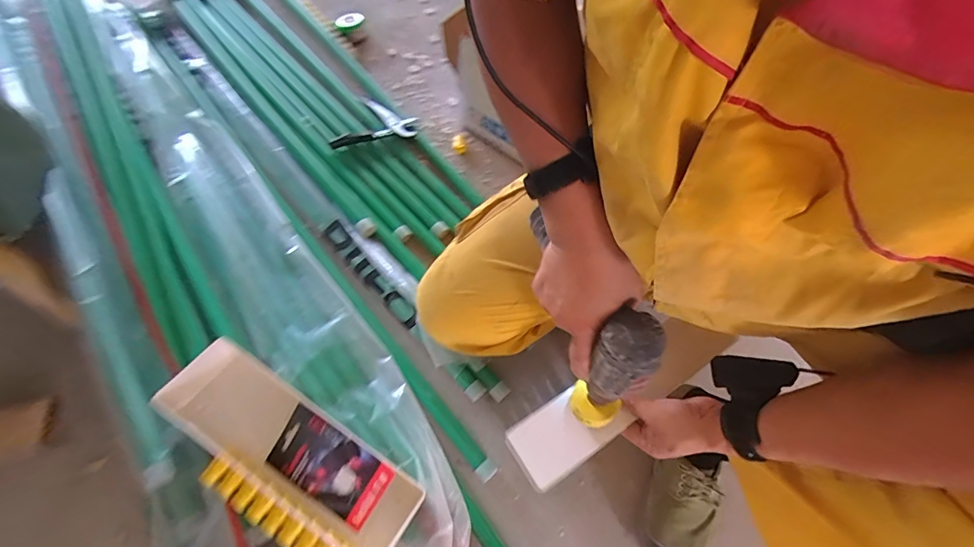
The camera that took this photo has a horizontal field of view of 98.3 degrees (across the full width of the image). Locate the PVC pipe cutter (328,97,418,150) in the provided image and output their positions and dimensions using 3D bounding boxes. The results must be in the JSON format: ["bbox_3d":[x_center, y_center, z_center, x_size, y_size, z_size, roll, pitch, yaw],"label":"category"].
[{"bbox_3d":[-0.211,-0.293,0.828,0.139,0.032,0.152,13,64,3],"label":"PVC pipe cutter"}]

